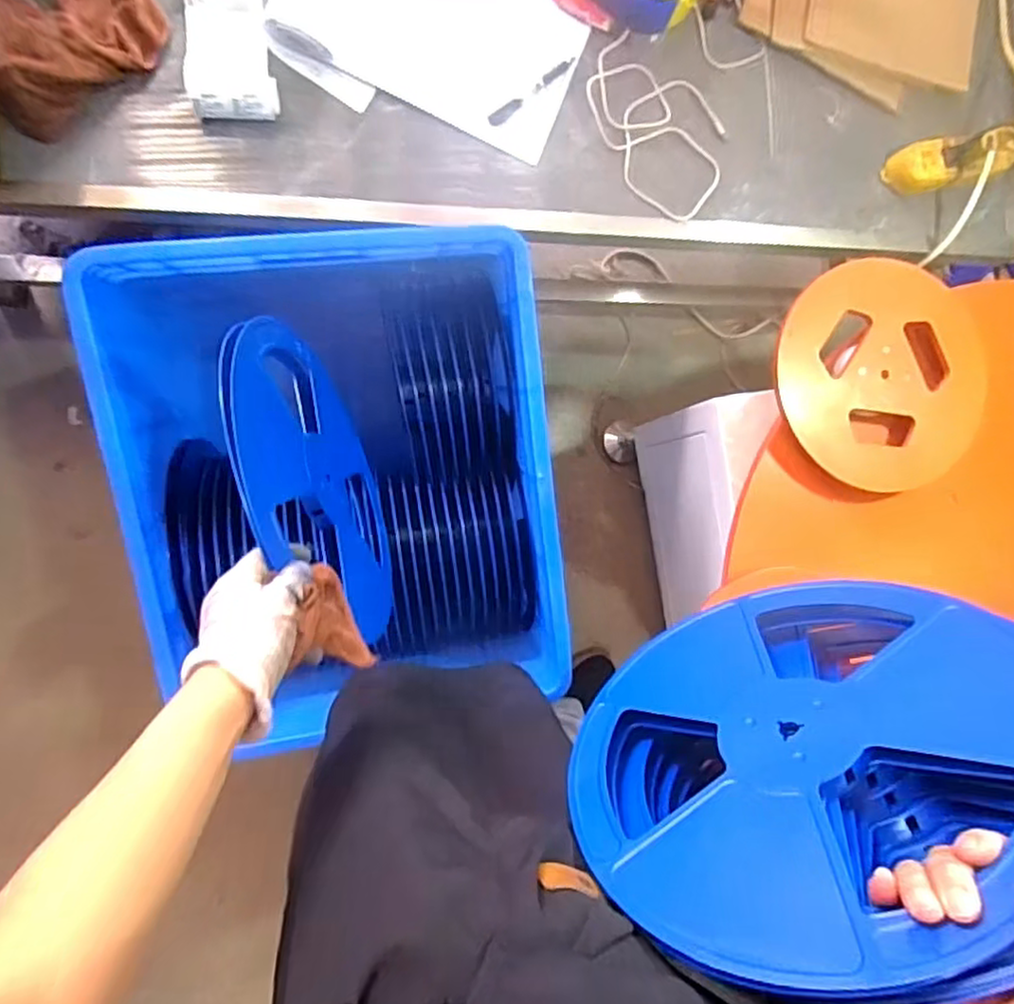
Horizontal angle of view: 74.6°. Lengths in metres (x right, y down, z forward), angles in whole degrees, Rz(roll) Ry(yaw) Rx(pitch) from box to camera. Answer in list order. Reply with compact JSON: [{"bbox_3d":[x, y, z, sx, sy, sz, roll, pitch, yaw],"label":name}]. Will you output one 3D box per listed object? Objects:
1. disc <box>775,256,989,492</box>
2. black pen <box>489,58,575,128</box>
[{"bbox_3d":[0.453,-0.149,0.801,0.276,0.027,0.262,-2,96,-14],"label":"disc"},{"bbox_3d":[0.032,-0.500,0.808,0.134,0.008,0.016,-41,96,-8],"label":"black pen"}]

